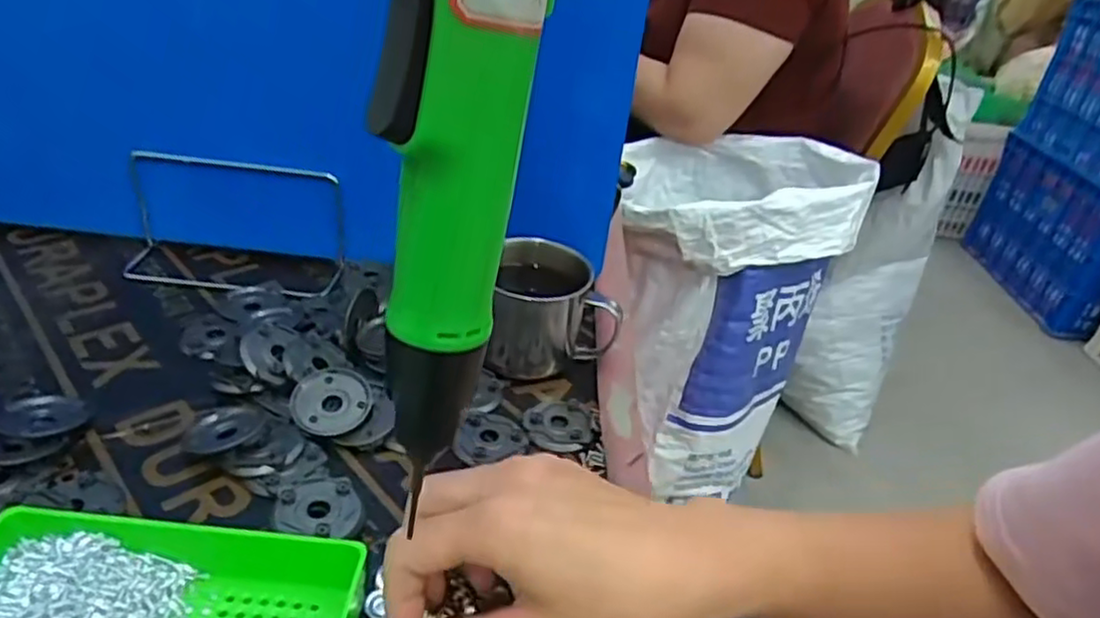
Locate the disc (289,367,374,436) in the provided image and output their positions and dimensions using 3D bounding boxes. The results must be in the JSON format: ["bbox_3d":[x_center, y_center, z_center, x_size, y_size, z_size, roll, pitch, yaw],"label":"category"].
[{"bbox_3d":[-0.123,0.051,0.396,0.044,0.005,0.043,4,49,-5],"label":"disc"}]

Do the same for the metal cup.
[{"bbox_3d":[0.001,0.002,0.458,0.084,0.064,0.075,6,33,-2],"label":"metal cup"}]

